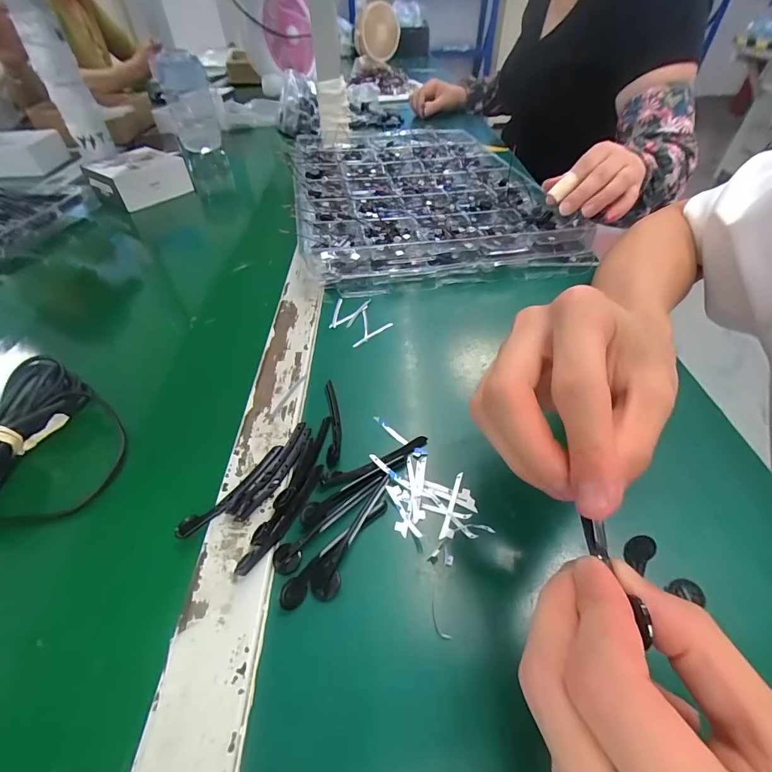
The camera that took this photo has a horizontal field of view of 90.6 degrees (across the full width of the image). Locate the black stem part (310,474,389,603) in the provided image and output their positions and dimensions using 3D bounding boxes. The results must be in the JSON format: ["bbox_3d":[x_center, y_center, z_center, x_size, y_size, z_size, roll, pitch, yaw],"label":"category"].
[{"bbox_3d":[-0.016,0.079,0.207,0.013,0.006,0.073,24,51,21],"label":"black stem part"}]

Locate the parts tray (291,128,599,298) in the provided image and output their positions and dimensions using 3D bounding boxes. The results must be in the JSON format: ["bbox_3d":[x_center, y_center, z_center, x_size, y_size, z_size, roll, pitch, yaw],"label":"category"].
[{"bbox_3d":[0.033,-0.269,0.524,0.302,0.036,0.439,-7,47,-8],"label":"parts tray"}]

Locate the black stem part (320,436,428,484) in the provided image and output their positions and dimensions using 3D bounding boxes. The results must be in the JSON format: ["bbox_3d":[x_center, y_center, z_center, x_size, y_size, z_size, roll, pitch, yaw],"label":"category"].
[{"bbox_3d":[-0.005,0.047,0.240,0.072,0.004,0.011,-18,49,-17],"label":"black stem part"}]

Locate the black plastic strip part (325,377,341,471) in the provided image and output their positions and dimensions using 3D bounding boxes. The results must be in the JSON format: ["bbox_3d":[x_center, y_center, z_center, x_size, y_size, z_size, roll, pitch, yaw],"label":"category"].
[{"bbox_3d":[-0.037,0.021,0.264,0.010,0.008,0.074,-5,47,-5],"label":"black plastic strip part"}]

